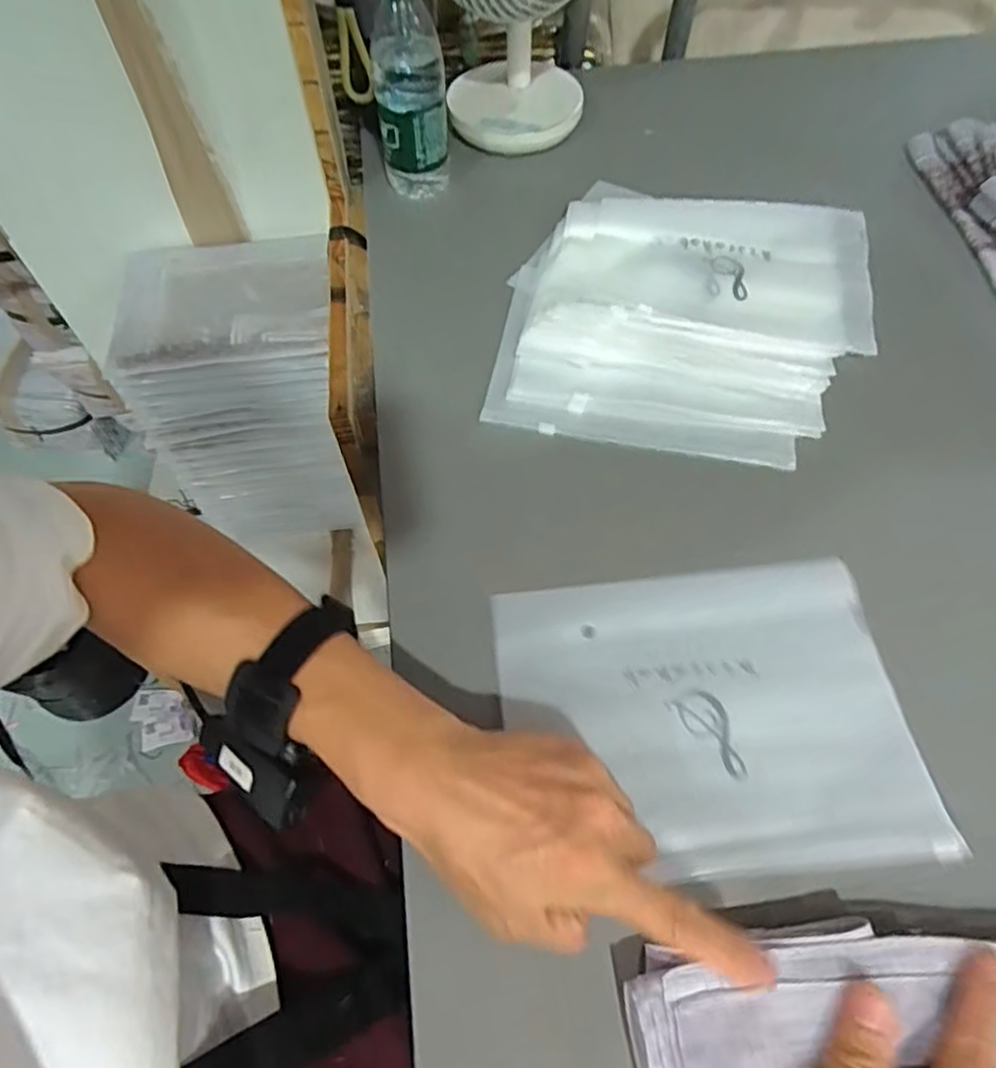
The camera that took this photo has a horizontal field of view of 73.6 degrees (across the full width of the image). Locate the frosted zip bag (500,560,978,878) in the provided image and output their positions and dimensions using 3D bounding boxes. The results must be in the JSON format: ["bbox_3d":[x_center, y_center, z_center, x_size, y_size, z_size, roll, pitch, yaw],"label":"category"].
[{"bbox_3d":[0.118,0.103,0.382,0.221,0.015,0.173,-6,61,-2],"label":"frosted zip bag"}]

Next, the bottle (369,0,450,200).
[{"bbox_3d":[-0.078,-0.388,0.575,0.061,0.180,0.065,-8,61,-3],"label":"bottle"}]

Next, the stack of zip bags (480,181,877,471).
[{"bbox_3d":[0.150,-0.180,0.533,0.275,0.025,0.265,9,61,6],"label":"stack of zip bags"}]

